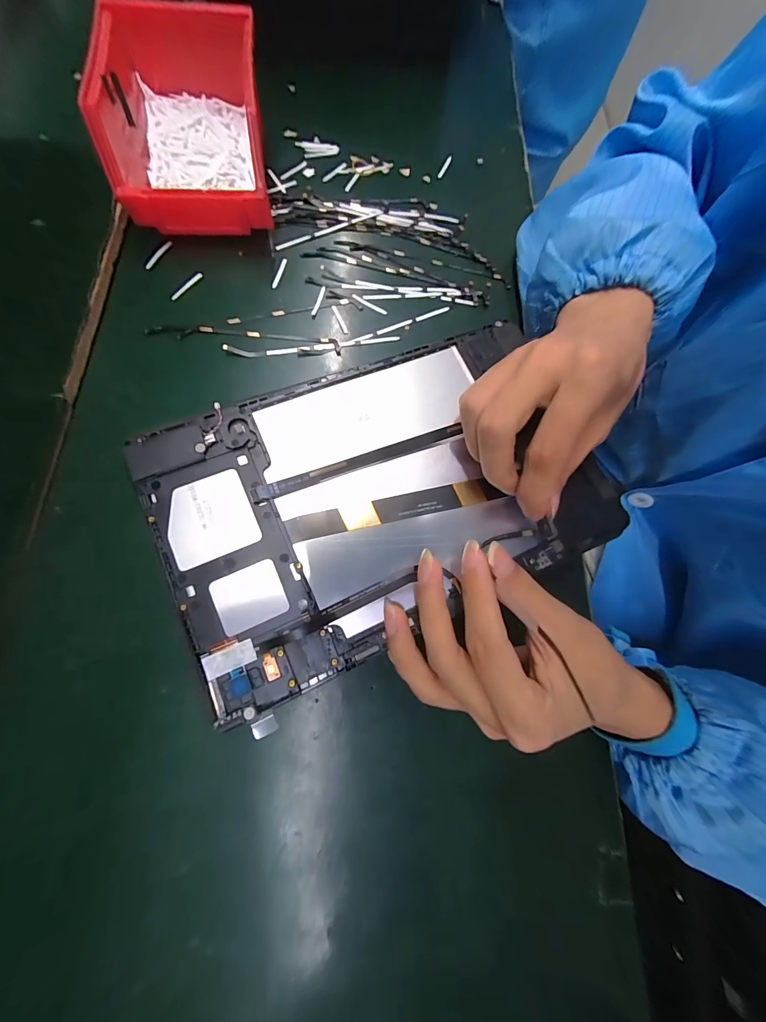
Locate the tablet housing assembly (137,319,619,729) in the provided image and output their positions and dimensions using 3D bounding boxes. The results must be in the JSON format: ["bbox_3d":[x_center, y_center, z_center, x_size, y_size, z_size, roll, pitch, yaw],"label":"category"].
[{"bbox_3d":[0.002,-0.013,0.188,0.228,0.007,0.149,-24,81,-12],"label":"tablet housing assembly"}]

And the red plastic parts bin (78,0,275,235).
[{"bbox_3d":[-0.148,-0.288,0.269,0.111,0.078,0.142,-7,76,-8],"label":"red plastic parts bin"}]

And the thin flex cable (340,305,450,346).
[{"bbox_3d":[0.011,-0.149,0.278,0.098,0.004,0.004,-25,78,-11],"label":"thin flex cable"}]

